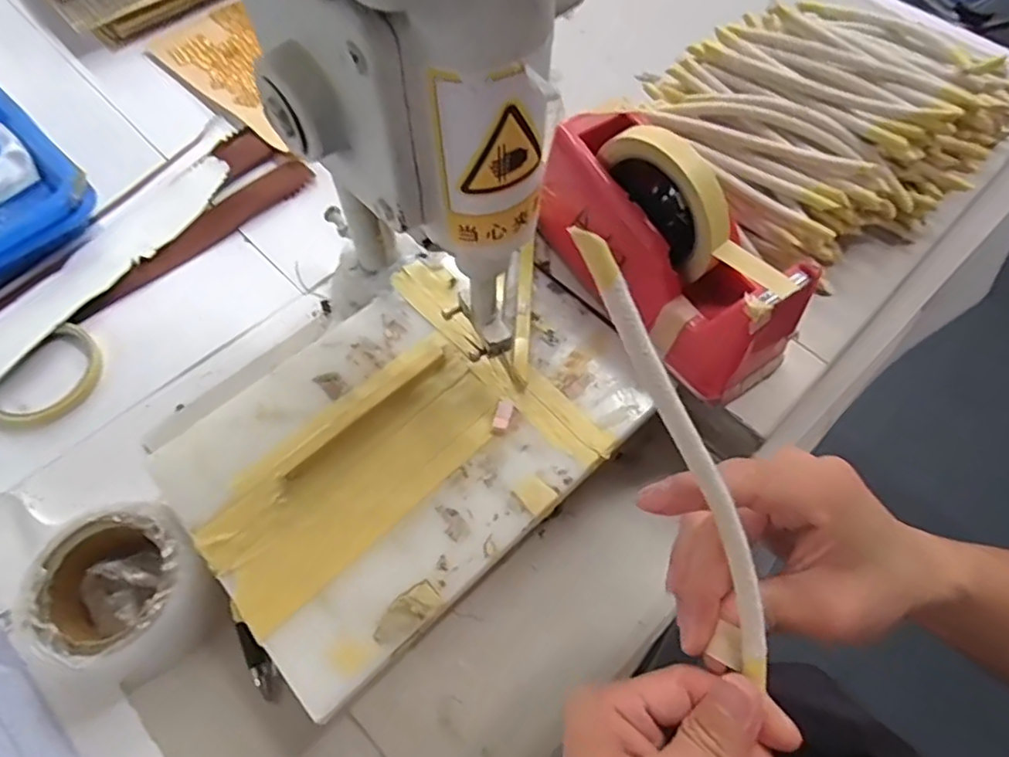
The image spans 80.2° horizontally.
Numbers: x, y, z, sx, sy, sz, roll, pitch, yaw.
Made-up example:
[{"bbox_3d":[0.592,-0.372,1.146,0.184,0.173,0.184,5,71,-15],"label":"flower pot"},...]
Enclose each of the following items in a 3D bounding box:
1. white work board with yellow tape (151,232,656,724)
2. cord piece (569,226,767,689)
[{"bbox_3d":[-0.054,0.026,0.402,0.304,0.010,0.201,-39,69,-19],"label":"white work board with yellow tape"},{"bbox_3d":[0.068,0.031,0.223,0.026,0.010,0.186,-32,106,-16],"label":"cord piece"}]

